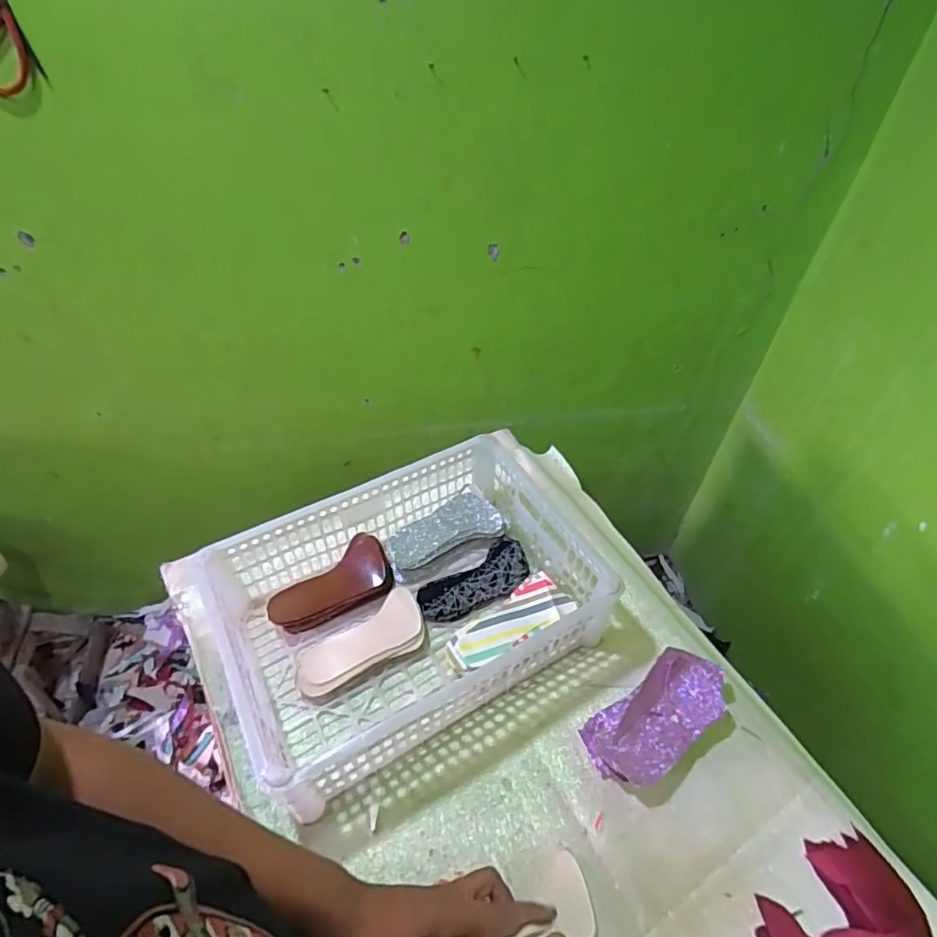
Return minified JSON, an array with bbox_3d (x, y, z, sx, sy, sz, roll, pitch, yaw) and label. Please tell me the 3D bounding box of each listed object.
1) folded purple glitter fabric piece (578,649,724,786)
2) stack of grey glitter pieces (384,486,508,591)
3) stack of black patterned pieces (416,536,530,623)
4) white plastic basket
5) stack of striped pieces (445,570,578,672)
[{"bbox_3d":[0.230,0.297,0.664,0.186,0.056,0.095,-27,53,-24],"label":"folded purple glitter fabric piece"},{"bbox_3d":[-0.036,0.104,0.830,0.180,0.065,0.087,-25,53,-23],"label":"stack of grey glitter pieces"},{"bbox_3d":[0.010,0.166,0.797,0.172,0.027,0.081,-25,53,-23],"label":"stack of black patterned pieces"},{"bbox_3d":[-0.091,0.182,0.716,0.473,0.143,0.334,-23,52,-21],"label":"white plastic basket"},{"bbox_3d":[0.055,0.214,0.742,0.176,0.043,0.076,-25,53,-23],"label":"stack of striped pieces"}]

